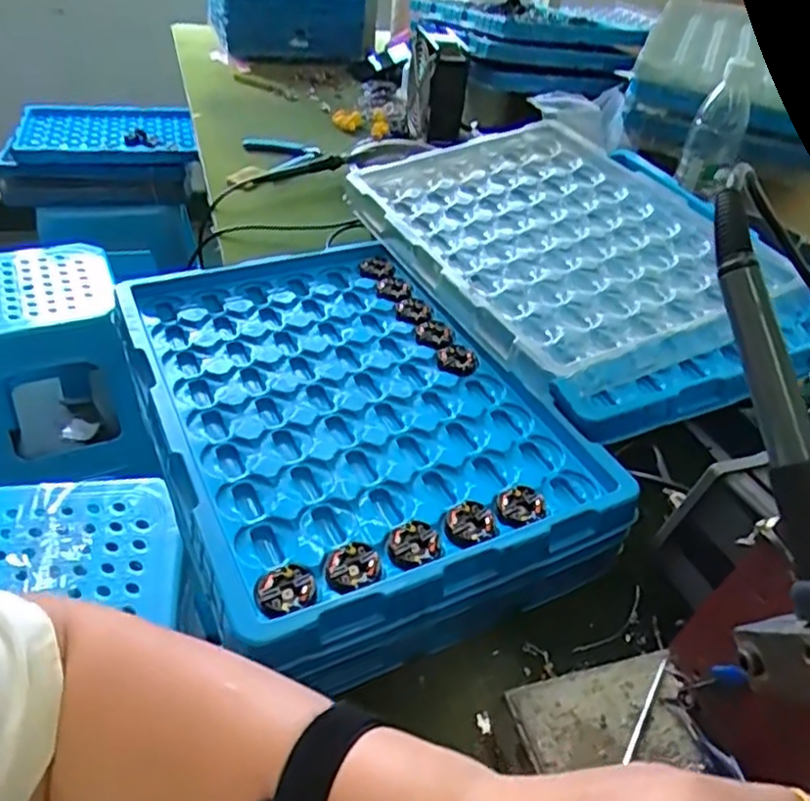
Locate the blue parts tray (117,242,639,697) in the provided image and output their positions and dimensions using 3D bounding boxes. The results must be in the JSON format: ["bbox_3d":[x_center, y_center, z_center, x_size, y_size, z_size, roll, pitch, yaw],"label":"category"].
[{"bbox_3d":[-0.052,0.010,0.523,0.265,0.066,0.374,-16,45,-23],"label":"blue parts tray"}]

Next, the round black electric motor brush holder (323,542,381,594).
[{"bbox_3d":[-0.031,0.096,0.393,0.032,0.007,0.029,-10,43,-17],"label":"round black electric motor brush holder"}]

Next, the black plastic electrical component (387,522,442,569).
[{"bbox_3d":[0.006,0.087,0.408,0.028,0.007,0.033,27,45,24],"label":"black plastic electrical component"}]

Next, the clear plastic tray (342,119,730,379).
[{"bbox_3d":[0.135,-0.162,0.645,0.271,0.022,0.356,-19,48,-18],"label":"clear plastic tray"}]

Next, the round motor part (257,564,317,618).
[{"bbox_3d":[-0.066,0.105,0.376,0.032,0.007,0.030,3,40,-2],"label":"round motor part"}]

